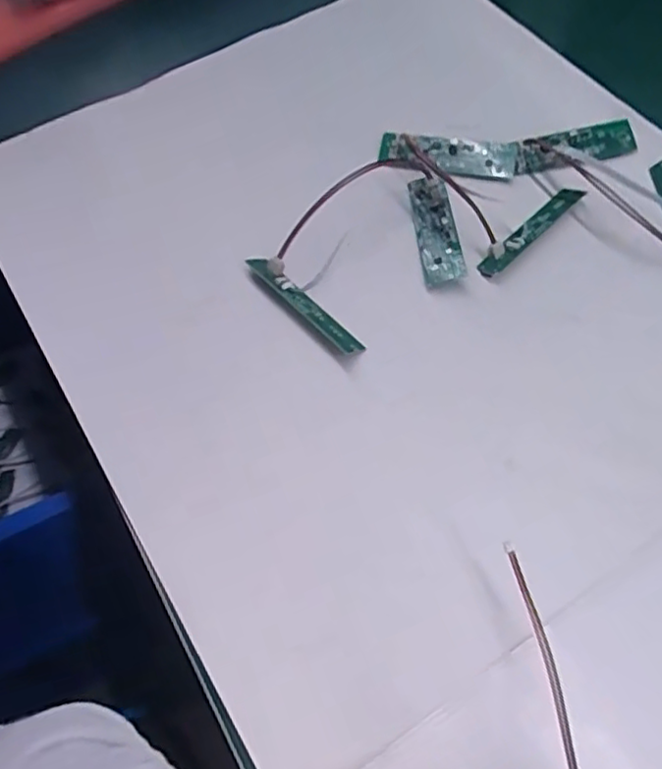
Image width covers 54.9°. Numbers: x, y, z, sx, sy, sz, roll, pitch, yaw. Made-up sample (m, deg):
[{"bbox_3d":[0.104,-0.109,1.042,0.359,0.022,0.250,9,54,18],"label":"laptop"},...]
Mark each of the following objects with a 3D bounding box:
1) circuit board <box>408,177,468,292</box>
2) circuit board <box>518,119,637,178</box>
[{"bbox_3d":[0.060,-0.092,0.365,0.023,0.006,0.075,-7,61,-1],"label":"circuit board"},{"bbox_3d":[0.149,-0.144,0.389,0.076,0.005,0.022,-14,95,-6],"label":"circuit board"}]

